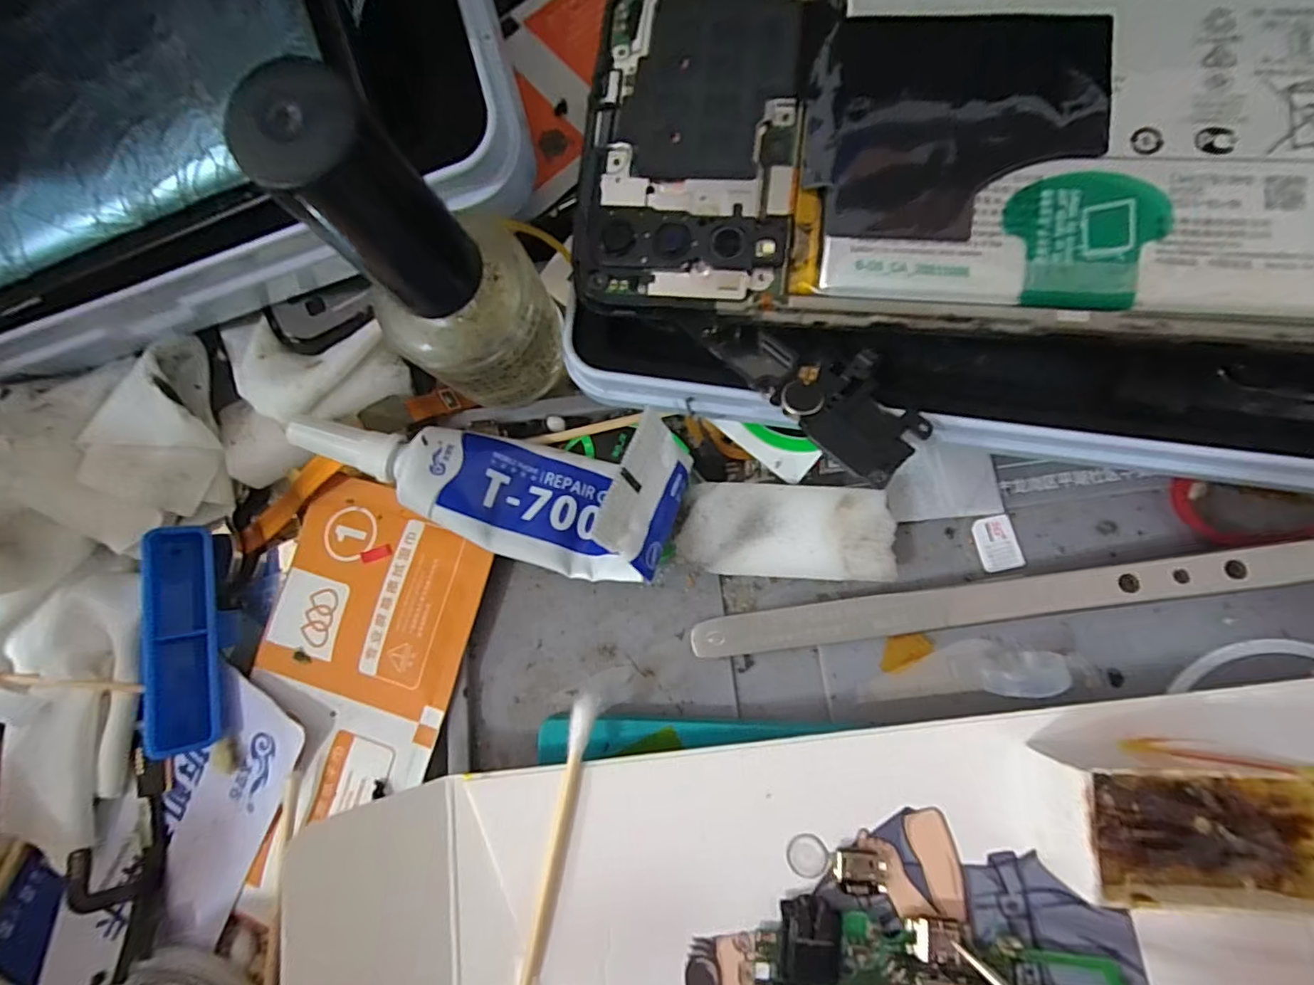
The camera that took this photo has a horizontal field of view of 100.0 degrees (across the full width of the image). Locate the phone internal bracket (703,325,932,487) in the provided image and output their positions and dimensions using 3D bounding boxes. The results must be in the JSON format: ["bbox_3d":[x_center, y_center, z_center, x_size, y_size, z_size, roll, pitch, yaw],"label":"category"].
[{"bbox_3d":[0.031,-0.021,0.107,0.019,0.004,0.044,-40,71,-10],"label":"phone internal bracket"}]

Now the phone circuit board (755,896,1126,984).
[{"bbox_3d":[0.051,0.088,0.099,0.064,0.004,0.019,4,78,5],"label":"phone circuit board"}]

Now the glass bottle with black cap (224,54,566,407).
[{"bbox_3d":[-0.036,-0.038,0.097,0.026,0.072,0.026,-24,77,-2],"label":"glass bottle with black cap"}]

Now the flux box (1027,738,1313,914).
[{"bbox_3d":[0.090,0.057,0.096,0.050,0.018,0.023,1,78,4],"label":"flux box"}]

